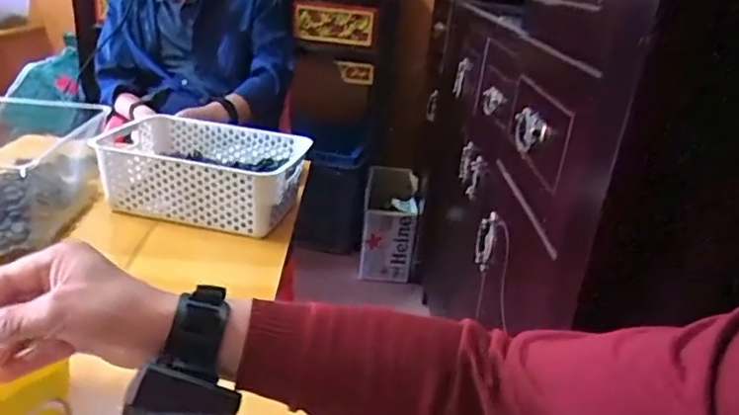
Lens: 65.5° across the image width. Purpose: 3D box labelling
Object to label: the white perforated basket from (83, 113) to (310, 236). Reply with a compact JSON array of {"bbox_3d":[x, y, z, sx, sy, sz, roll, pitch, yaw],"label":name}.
[{"bbox_3d":[-0.273,-0.058,0.965,0.305,0.112,0.208,9,24,7],"label":"white perforated basket"}]

